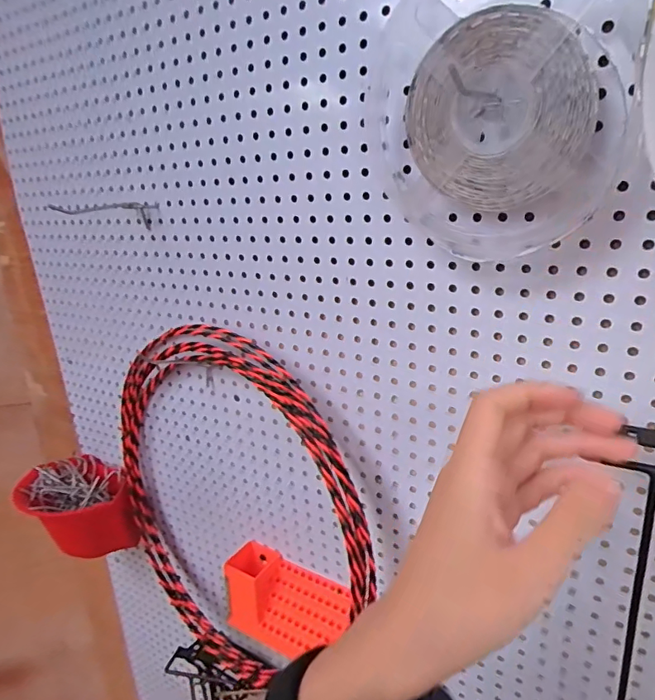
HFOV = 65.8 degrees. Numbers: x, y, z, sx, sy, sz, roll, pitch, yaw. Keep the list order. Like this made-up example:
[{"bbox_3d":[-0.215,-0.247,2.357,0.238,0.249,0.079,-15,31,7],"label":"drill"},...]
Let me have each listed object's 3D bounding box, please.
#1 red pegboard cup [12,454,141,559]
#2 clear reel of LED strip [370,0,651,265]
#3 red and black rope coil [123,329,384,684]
[{"bbox_3d":[-0.318,0.208,0.643,0.114,0.101,0.134,-17,23,-35],"label":"red pegboard cup"},{"bbox_3d":[0.093,-0.137,0.292,0.147,0.161,0.042,9,23,33],"label":"clear reel of LED strip"},{"bbox_3d":[-0.102,0.169,0.531,0.374,0.378,0.077,13,25,40],"label":"red and black rope coil"}]

